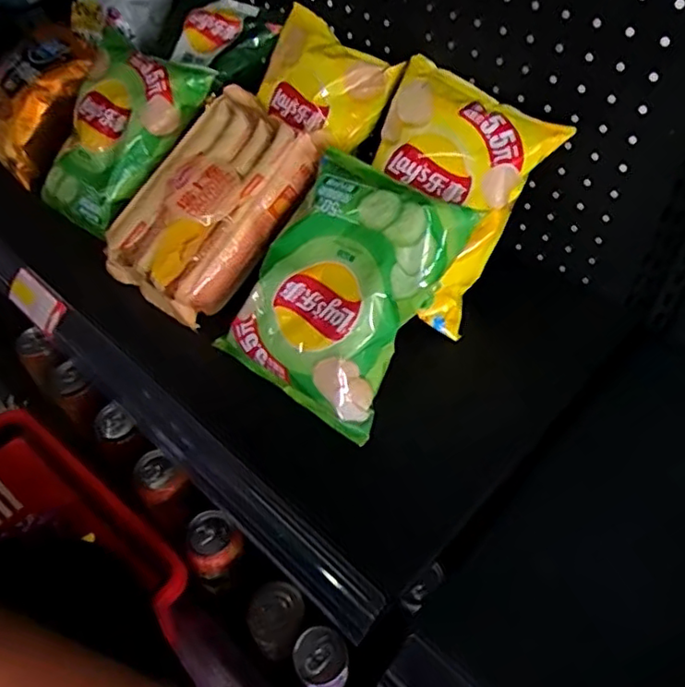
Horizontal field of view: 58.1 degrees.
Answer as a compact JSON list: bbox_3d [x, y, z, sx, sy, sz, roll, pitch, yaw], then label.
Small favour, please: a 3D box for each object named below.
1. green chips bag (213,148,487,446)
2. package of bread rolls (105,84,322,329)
[{"bbox_3d":[-0.003,-0.047,0.512,0.153,0.055,0.203,30,96,19],"label":"green chips bag"},{"bbox_3d":[-0.126,-0.133,0.592,0.143,0.049,0.222,36,89,22],"label":"package of bread rolls"}]

